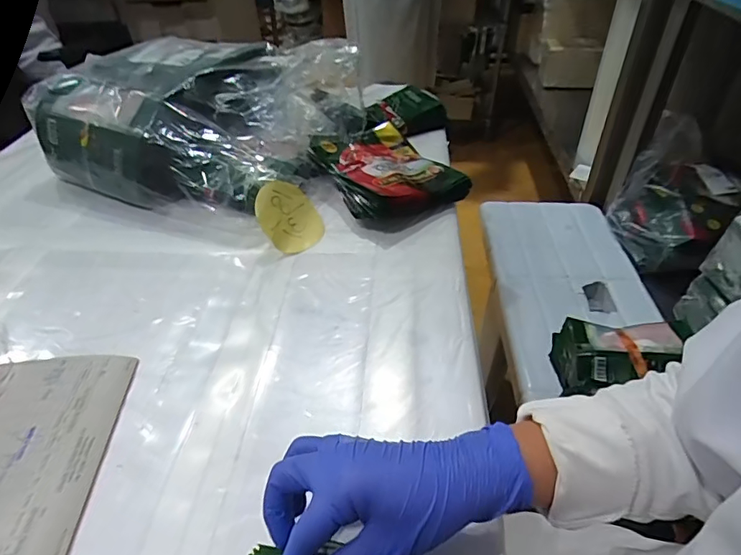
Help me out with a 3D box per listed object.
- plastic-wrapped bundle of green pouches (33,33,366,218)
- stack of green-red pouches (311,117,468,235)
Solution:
[{"bbox_3d":[-0.241,-0.250,0.742,0.394,0.149,0.346,15,43,19],"label":"plastic-wrapped bundle of green pouches"},{"bbox_3d":[0.020,-0.147,0.678,0.163,0.058,0.194,-25,45,-25],"label":"stack of green-red pouches"}]

